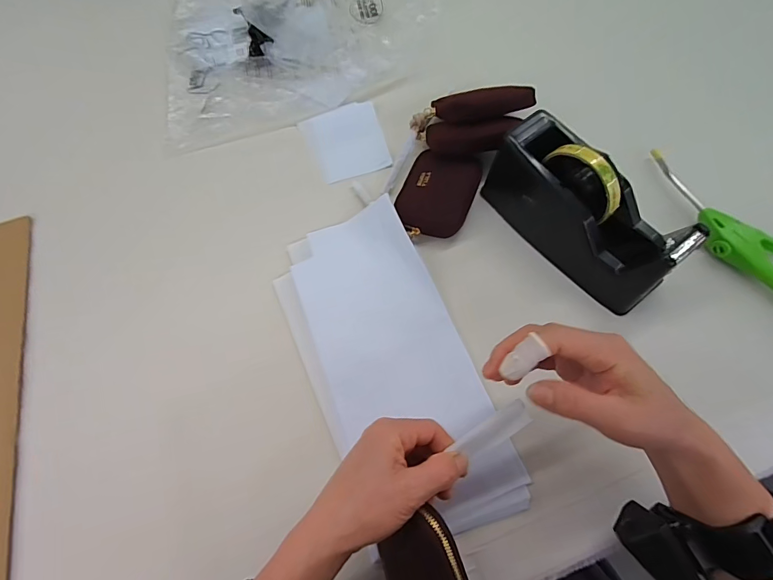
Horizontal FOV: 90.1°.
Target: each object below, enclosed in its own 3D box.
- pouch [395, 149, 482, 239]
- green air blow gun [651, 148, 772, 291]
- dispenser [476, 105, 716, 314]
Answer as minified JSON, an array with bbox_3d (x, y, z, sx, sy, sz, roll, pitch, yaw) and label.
[{"bbox_3d":[0.058,-0.112,0.447,0.079,0.020,0.100,18,84,15],"label":"pouch"},{"bbox_3d":[0.383,-0.048,0.400,0.072,0.024,0.270,-39,69,-13],"label":"green air blow gun"},{"bbox_3d":[0.194,-0.085,0.383,0.077,0.099,0.202,-35,69,-11],"label":"dispenser"}]

